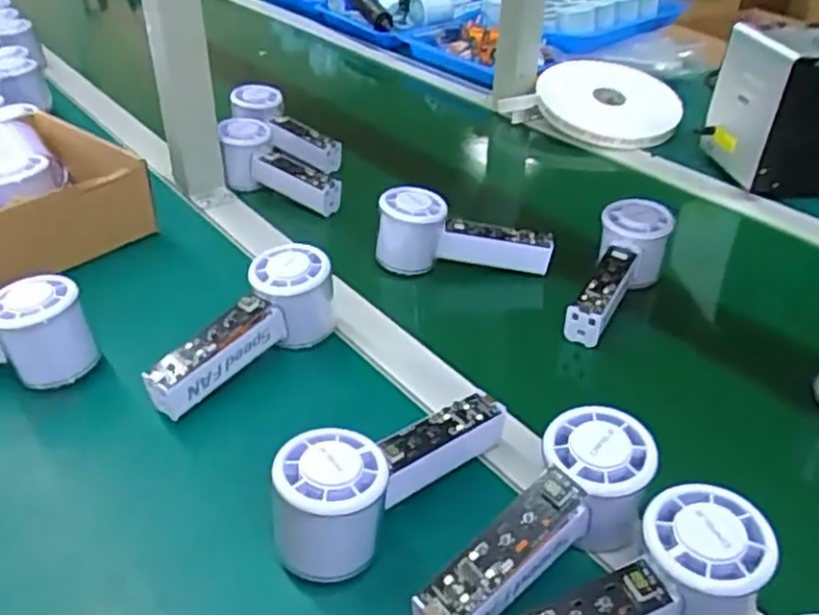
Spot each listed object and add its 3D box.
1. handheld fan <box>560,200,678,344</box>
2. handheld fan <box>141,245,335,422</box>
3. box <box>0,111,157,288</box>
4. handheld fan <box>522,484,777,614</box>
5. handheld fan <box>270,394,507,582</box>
[{"bbox_3d":[0.167,-0.026,0.581,0.057,0.062,0.151,18,39,20],"label":"handheld fan"},{"bbox_3d":[-0.115,0.016,0.499,0.051,0.073,0.154,31,45,34],"label":"handheld fan"},{"bbox_3d":[-0.352,-0.091,0.616,0.204,0.076,0.202,28,43,31],"label":"box"},{"bbox_3d":[0.097,0.141,0.326,0.149,0.064,0.058,-17,40,-24],"label":"handheld fan"},{"bbox_3d":[-0.012,0.087,0.398,0.057,0.066,0.153,27,43,30],"label":"handheld fan"}]

